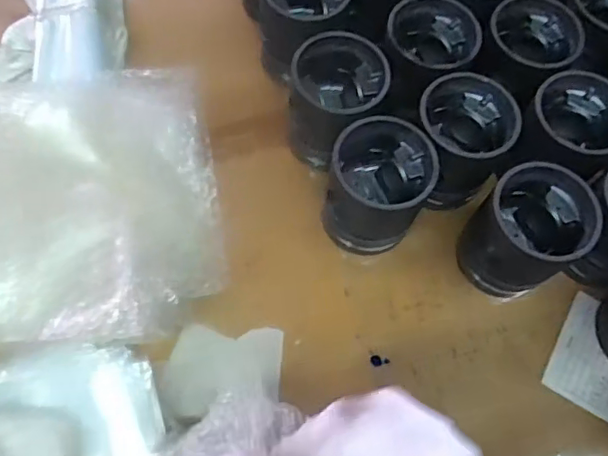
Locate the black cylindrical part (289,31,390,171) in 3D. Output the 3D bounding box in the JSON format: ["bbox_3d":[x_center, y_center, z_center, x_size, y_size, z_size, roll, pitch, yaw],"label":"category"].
[{"bbox_3d":[0.032,-0.119,0.568,0.092,0.109,0.098,0,69,-1],"label":"black cylindrical part"}]

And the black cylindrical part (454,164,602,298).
[{"bbox_3d":[0.199,0.006,0.518,0.091,0.109,0.087,2,67,-4],"label":"black cylindrical part"}]

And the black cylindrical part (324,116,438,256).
[{"bbox_3d":[0.069,-0.036,0.532,0.085,0.109,0.087,2,67,-4],"label":"black cylindrical part"}]

